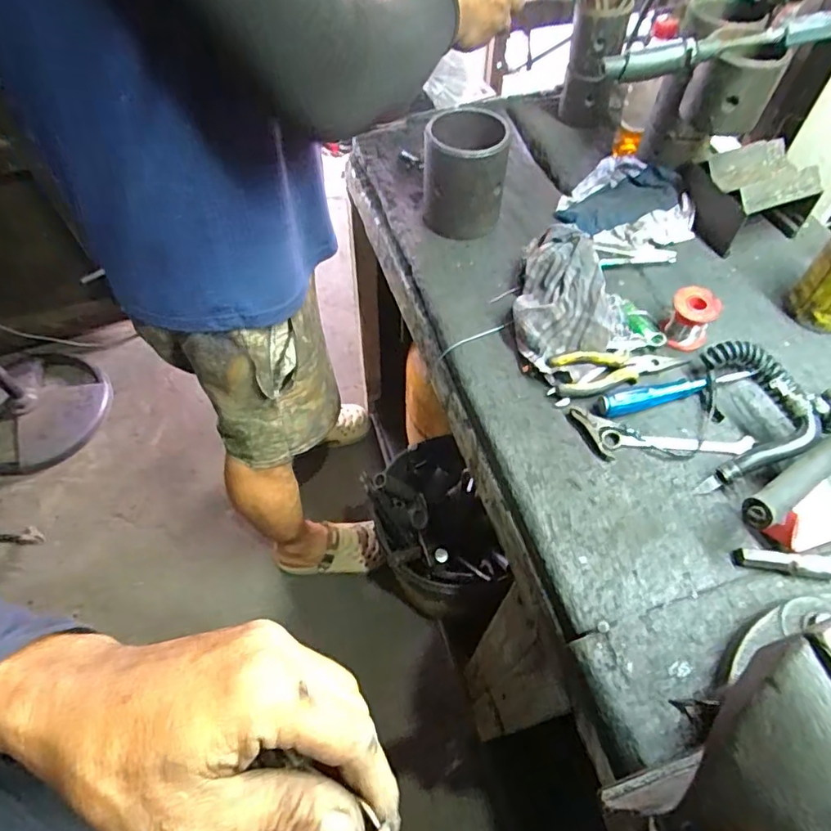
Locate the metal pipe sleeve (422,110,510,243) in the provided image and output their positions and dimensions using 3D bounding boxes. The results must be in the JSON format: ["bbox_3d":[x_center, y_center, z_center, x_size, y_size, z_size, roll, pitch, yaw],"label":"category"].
[{"bbox_3d":[0.066,-0.324,0.755,0.108,0.127,0.110,1,57,1],"label":"metal pipe sleeve"}]

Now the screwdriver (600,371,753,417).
[{"bbox_3d":[0.292,-0.032,0.617,0.181,0.022,0.022,-14,58,-9],"label":"screwdriver"}]

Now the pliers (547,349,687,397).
[{"bbox_3d":[0.230,-0.058,0.625,0.151,0.022,0.045,-13,58,-8],"label":"pliers"}]

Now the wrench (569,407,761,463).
[{"bbox_3d":[0.263,0.027,0.583,0.188,0.009,0.053,6,57,5],"label":"wrench"}]

